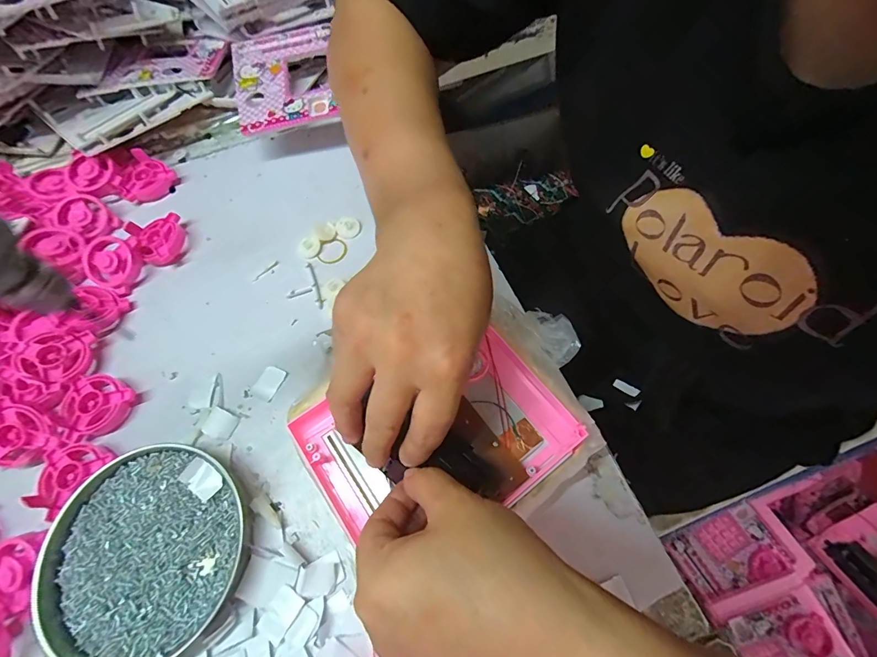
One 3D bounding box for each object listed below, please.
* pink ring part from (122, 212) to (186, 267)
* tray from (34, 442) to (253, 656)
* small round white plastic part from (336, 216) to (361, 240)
[{"bbox_3d":[-0.273,-0.087,0.386,0.046,0.018,0.048,-28,68,-10],"label":"pink ring part"},{"bbox_3d":[-0.204,0.156,0.273,0.132,0.015,0.135,-1,66,2],"label":"tray"},{"bbox_3d":[-0.089,-0.101,0.392,0.022,0.009,0.023,-1,66,2],"label":"small round white plastic part"}]

